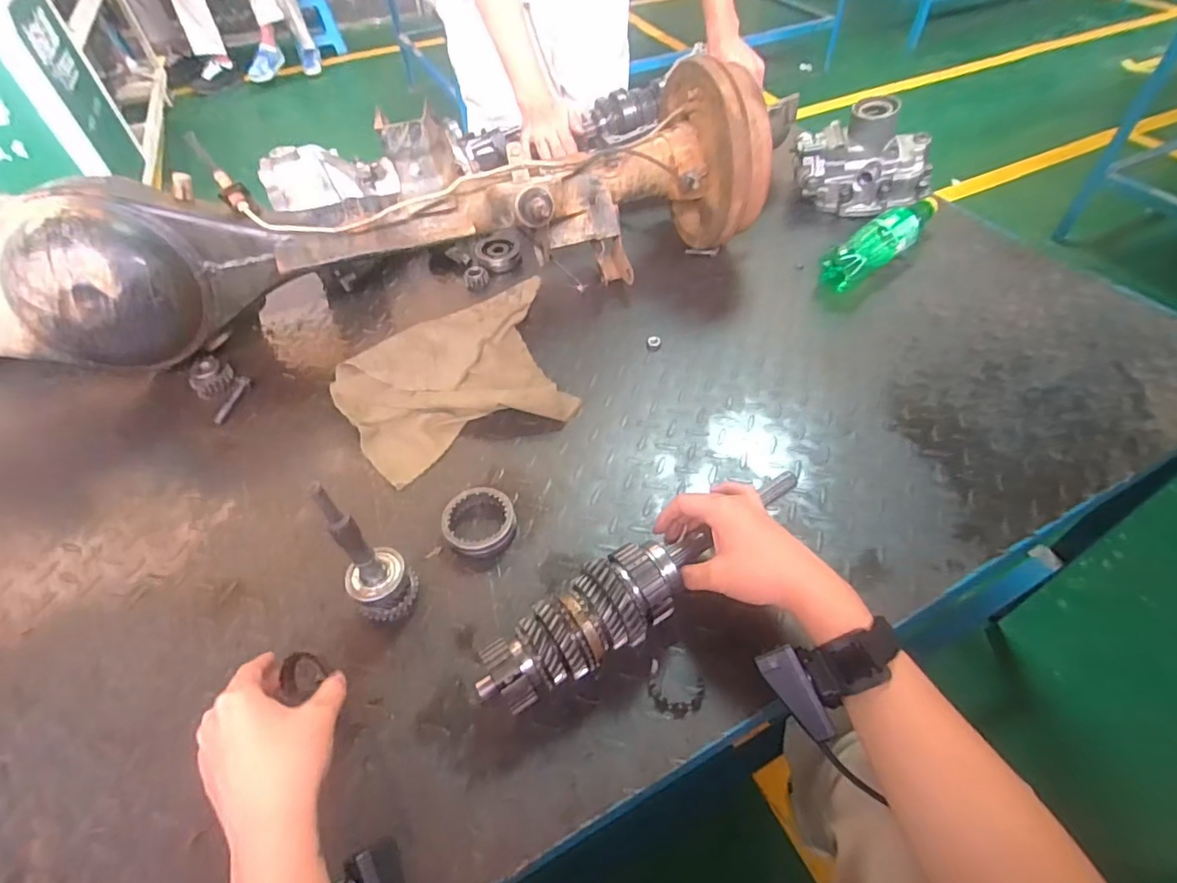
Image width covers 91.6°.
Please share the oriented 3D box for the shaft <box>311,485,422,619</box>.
[{"bbox_3d":[-0.186,0.092,0.469,0.050,0.170,0.043,-33,54,-22],"label":"shaft"}]

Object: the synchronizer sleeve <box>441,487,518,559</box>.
[{"bbox_3d":[-0.106,0.078,0.561,0.068,0.022,0.067,-9,49,-3],"label":"synchronizer sleeve"}]

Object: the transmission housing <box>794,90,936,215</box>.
[{"bbox_3d":[0.422,-0.426,0.878,0.200,0.148,0.094,7,50,10],"label":"transmission housing"}]

